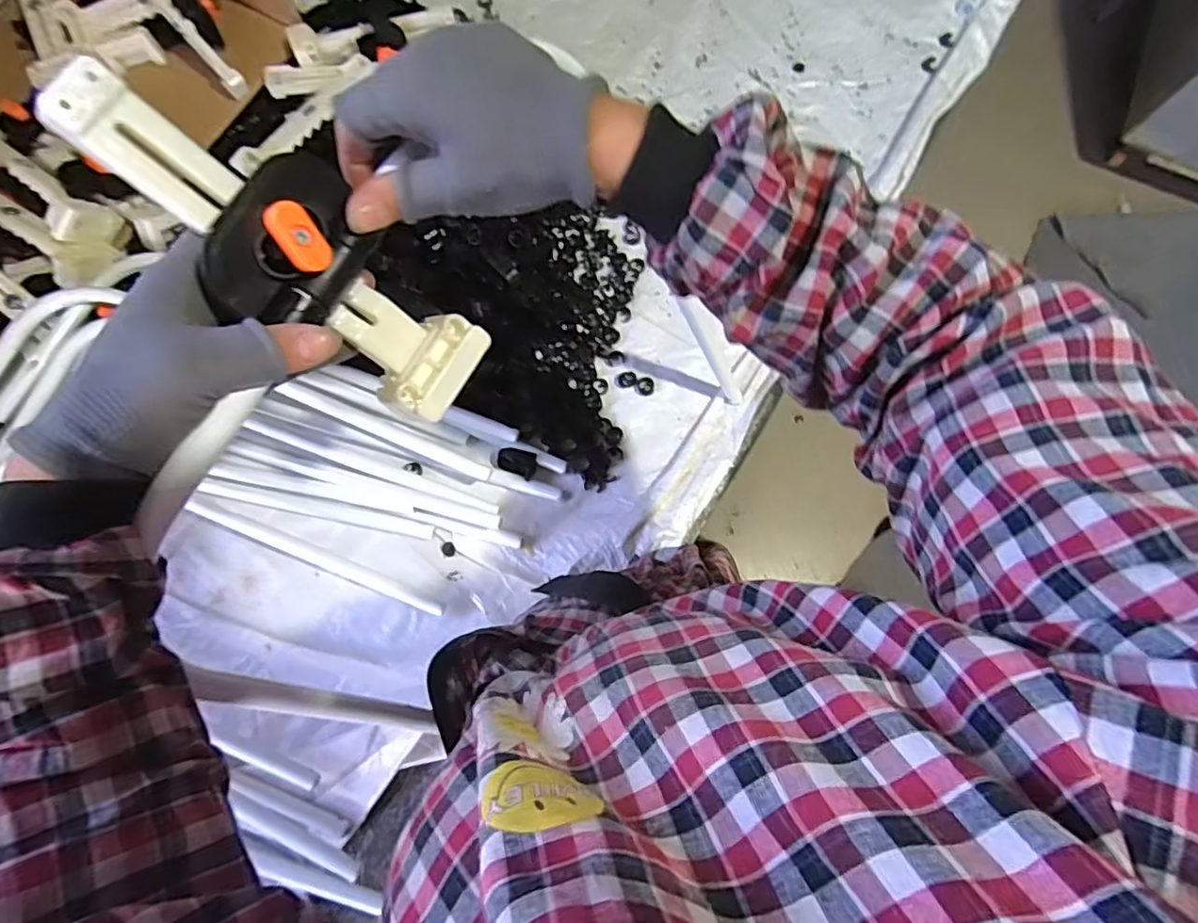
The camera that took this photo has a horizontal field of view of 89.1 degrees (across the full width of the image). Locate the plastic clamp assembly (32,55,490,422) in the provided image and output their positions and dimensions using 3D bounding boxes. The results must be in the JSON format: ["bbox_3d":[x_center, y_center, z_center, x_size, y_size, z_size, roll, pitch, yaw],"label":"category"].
[{"bbox_3d":[-0.137,-0.097,0.283,0.195,0.042,0.070,40,74,-35],"label":"plastic clamp assembly"}]

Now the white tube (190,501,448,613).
[{"bbox_3d":[-0.278,0.099,0.609,0.256,0.061,0.015,23,77,6],"label":"white tube"}]

